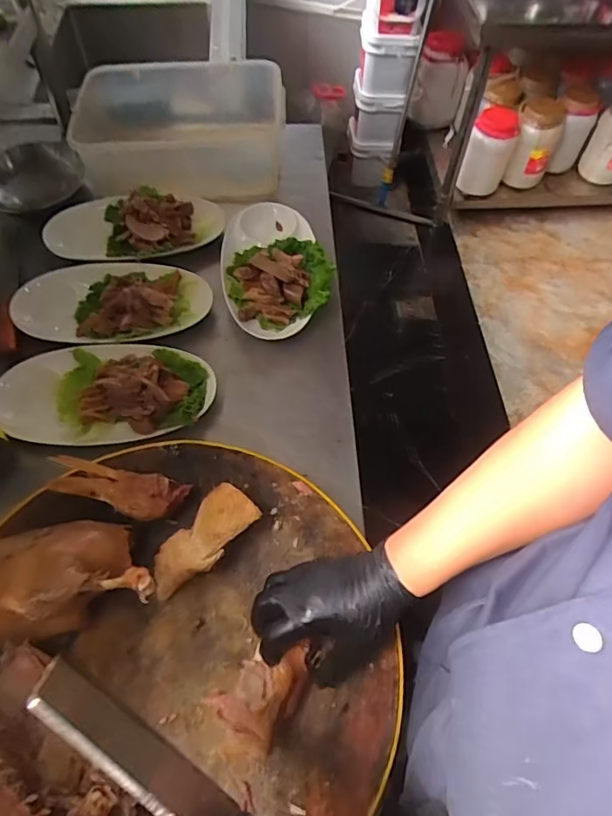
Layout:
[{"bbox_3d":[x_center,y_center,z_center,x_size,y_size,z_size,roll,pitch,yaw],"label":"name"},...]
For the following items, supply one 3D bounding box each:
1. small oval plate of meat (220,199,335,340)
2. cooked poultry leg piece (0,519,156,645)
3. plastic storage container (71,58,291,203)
[{"bbox_3d":[-0.053,-0.241,0.885,0.174,0.068,0.293,-6,59,-5],"label":"small oval plate of meat"},{"bbox_3d":[-0.238,0.152,0.513,0.171,0.073,0.118,-11,60,-8],"label":"cooked poultry leg piece"},{"bbox_3d":[-0.225,-0.521,0.970,0.337,0.133,0.278,4,59,1],"label":"plastic storage container"}]

